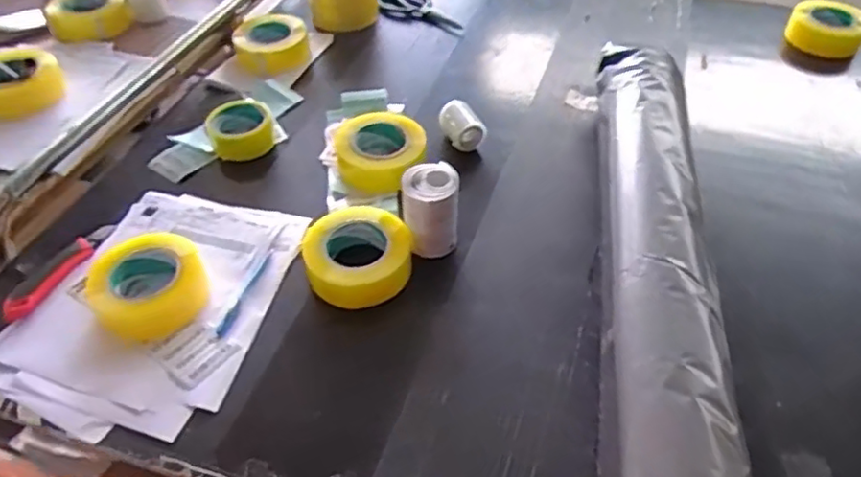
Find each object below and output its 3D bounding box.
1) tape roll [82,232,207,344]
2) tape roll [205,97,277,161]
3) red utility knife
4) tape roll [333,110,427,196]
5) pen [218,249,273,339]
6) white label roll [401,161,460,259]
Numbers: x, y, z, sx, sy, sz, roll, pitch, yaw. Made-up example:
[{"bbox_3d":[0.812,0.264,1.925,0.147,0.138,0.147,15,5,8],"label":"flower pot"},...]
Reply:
[{"bbox_3d":[-0.339,0.058,0.784,0.131,0.054,0.132,0,46,0],"label":"tape roll"},{"bbox_3d":[-0.295,-0.172,1.008,0.101,0.042,0.104,-11,47,-11],"label":"tape roll"},{"bbox_3d":[-0.472,0.038,0.828,0.043,0.030,0.174,20,49,18],"label":"red utility knife"},{"bbox_3d":[-0.073,-0.131,0.950,0.132,0.054,0.143,0,46,0],"label":"tape roll"},{"bbox_3d":[-0.227,0.065,0.798,0.015,0.010,0.135,14,49,12],"label":"pen"},{"bbox_3d":[-0.001,-0.034,0.822,0.067,0.109,0.066,0,46,0],"label":"white label roll"}]

